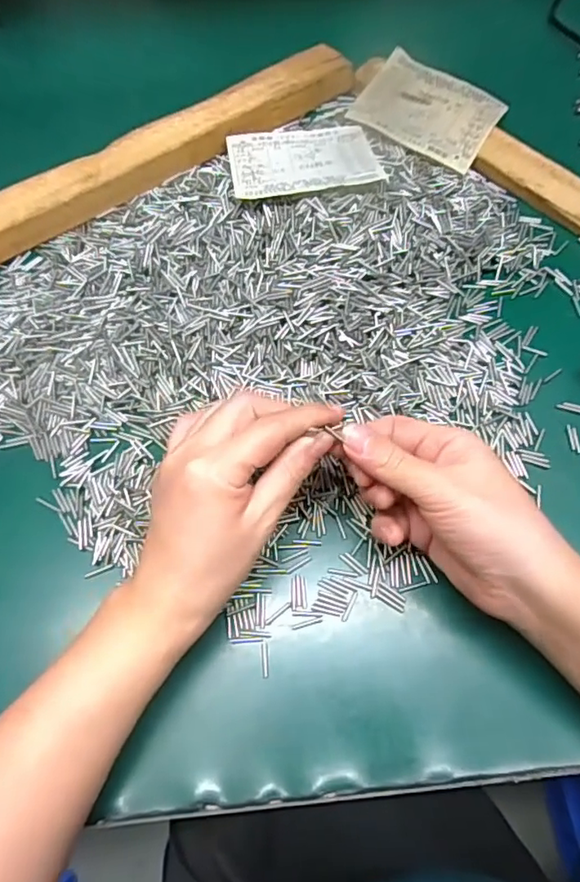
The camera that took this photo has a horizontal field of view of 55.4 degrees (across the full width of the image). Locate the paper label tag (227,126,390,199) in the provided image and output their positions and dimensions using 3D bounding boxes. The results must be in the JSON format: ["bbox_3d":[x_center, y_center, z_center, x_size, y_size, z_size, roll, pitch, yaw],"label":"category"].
[{"bbox_3d":[0.009,-0.216,0.419,0.108,0.021,0.080,-7,69,-4],"label":"paper label tag"}]

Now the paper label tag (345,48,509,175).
[{"bbox_3d":[0.113,-0.272,0.454,0.110,0.006,0.081,33,76,13],"label":"paper label tag"}]

